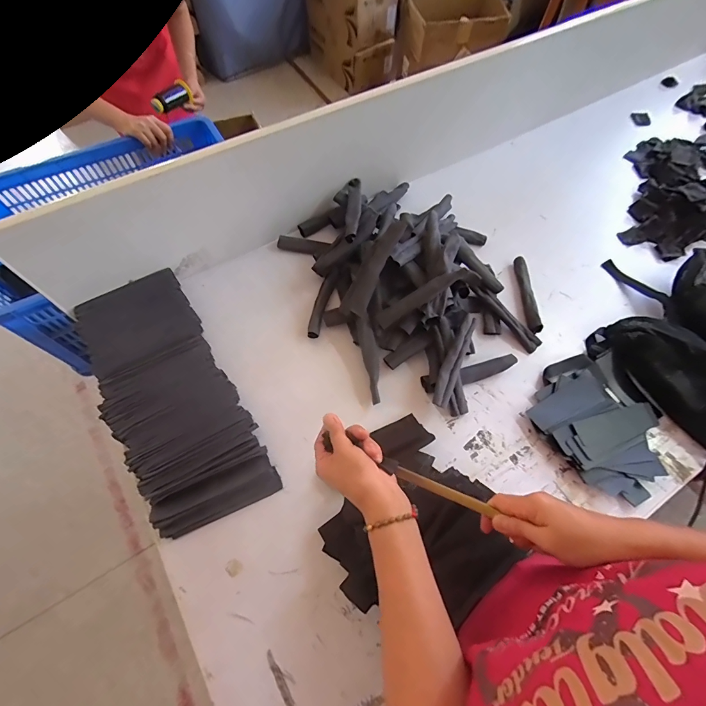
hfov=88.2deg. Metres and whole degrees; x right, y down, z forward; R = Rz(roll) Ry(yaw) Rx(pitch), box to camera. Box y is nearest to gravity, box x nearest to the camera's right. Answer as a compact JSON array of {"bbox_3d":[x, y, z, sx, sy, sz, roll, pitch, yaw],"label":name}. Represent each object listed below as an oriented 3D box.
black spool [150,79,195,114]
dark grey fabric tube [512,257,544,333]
[{"bbox_3d":[-0.536,-0.747,1.068,0.048,0.047,0.123,39,70,15],"label":"black spool"},{"bbox_3d":[0.380,-0.131,0.798,0.029,0.024,0.192,0,65,-2],"label":"dark grey fabric tube"}]

